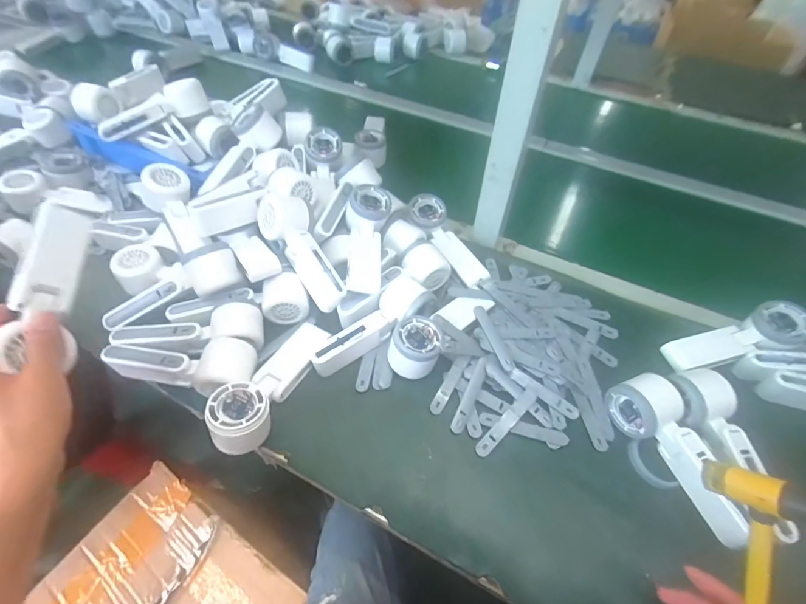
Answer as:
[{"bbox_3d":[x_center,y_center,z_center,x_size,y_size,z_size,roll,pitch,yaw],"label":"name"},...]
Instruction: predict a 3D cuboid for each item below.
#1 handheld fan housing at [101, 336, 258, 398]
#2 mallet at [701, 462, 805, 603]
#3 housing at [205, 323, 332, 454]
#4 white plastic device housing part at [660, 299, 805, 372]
[{"bbox_3d":[-0.251,0.062,0.443,0.166,0.039,0.070,10,52,5],"label":"handheld fan housing"},{"bbox_3d":[0.249,0.253,0.273,0.036,0.055,0.260,2,89,-2],"label":"mallet"},{"bbox_3d":[-0.143,0.081,0.431,0.055,0.051,0.170,21,54,14],"label":"housing"},{"bbox_3d":[0.417,0.048,0.494,0.166,0.033,0.053,-19,54,4],"label":"white plastic device housing part"}]

